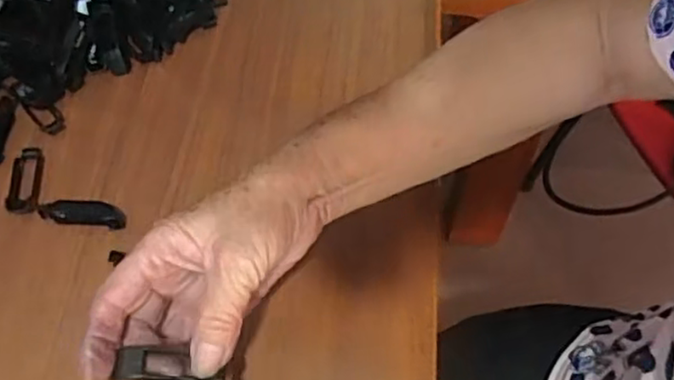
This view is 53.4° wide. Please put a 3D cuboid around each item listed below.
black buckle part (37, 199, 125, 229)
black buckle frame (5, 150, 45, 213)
[{"bbox_3d":[-0.172,0.015,0.454,0.058,0.014,0.015,7,59,5],"label":"black buckle part"},{"bbox_3d":[-0.217,-0.009,0.465,0.021,0.013,0.054,-13,59,-6],"label":"black buckle frame"}]

